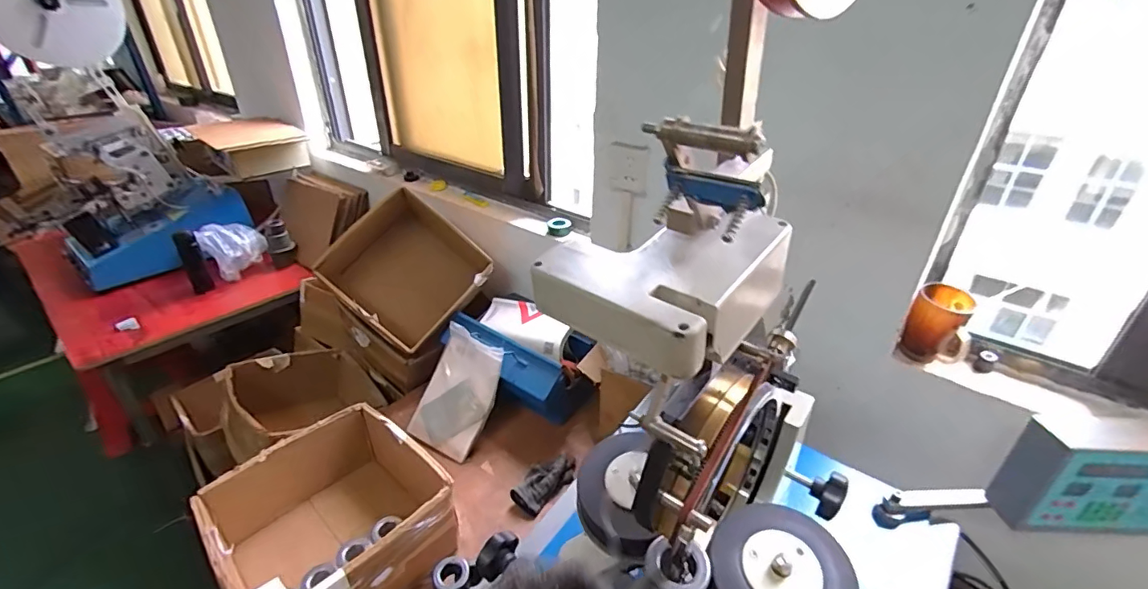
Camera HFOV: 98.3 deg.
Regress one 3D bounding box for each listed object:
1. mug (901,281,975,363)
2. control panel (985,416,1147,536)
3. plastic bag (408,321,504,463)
[{"bbox_3d":[0.609,0.052,0.827,0.088,0.113,0.078,26,39,35],"label":"mug"},{"bbox_3d":[0.689,0.233,0.645,0.227,0.138,0.073,1,31,0],"label":"control panel"},{"bbox_3d":[-0.273,0.229,1.163,0.176,0.272,0.033,18,-7,22],"label":"plastic bag"}]

